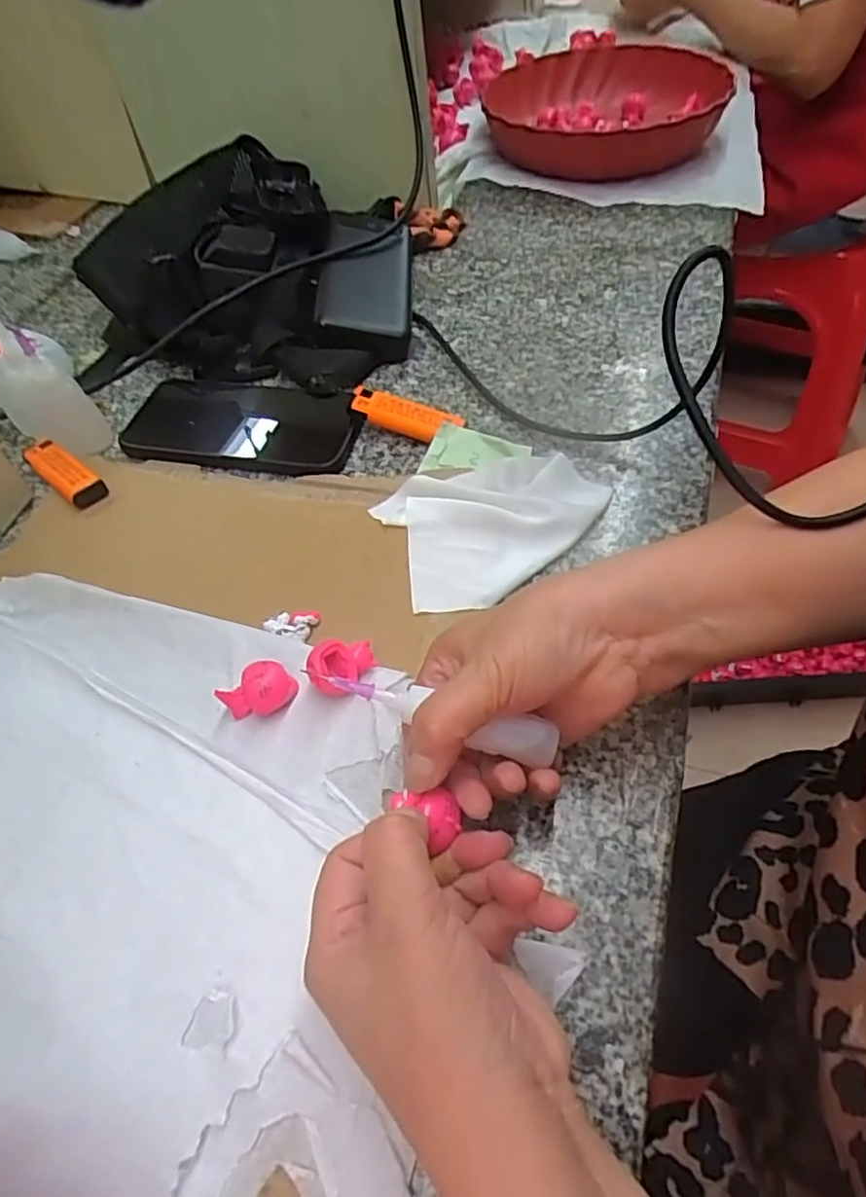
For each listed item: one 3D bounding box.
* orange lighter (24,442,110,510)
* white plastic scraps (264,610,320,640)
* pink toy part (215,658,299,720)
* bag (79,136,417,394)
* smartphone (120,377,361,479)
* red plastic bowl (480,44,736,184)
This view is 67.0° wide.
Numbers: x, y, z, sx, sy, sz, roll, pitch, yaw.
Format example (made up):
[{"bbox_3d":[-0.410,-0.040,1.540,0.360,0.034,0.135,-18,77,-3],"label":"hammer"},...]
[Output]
[{"bbox_3d":[-0.254,-0.087,0.448,0.086,0.014,0.025,35,62,29],"label":"orange lighter"},{"bbox_3d":[-0.075,0.015,0.347,0.027,0.008,0.017,0,51,6],"label":"white plastic scraps"},{"bbox_3d":[-0.083,0.044,0.311,0.032,0.020,0.023,-32,55,-19],"label":"pink toy part"},{"bbox_3d":[-0.140,-0.289,0.560,0.271,0.075,0.261,7,52,11],"label":"bag"},{"bbox_3d":[-0.140,-0.129,0.472,0.177,0.011,0.089,8,52,12],"label":"smartphone"},{"bbox_3d":[0.181,-0.517,0.704,0.240,0.065,0.241,-3,51,3],"label":"red plastic bowl"}]

